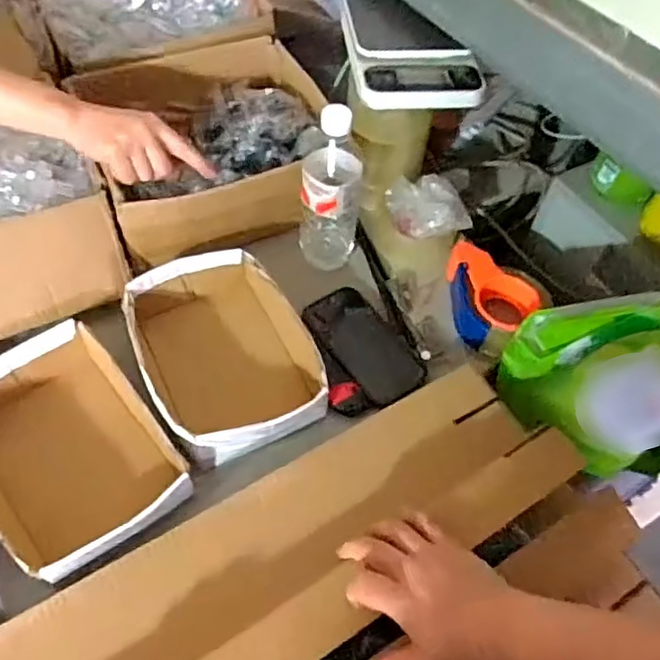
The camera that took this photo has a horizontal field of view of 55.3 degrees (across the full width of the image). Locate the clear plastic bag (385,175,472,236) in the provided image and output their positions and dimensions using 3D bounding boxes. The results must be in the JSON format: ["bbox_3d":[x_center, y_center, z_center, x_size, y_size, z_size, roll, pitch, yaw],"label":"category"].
[{"bbox_3d":[0.125,-0.159,0.839,0.123,0.071,0.065,32,59,18],"label":"clear plastic bag"}]

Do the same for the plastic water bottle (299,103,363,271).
[{"bbox_3d":[0.001,-0.166,0.763,0.072,0.222,0.064,3,55,-2],"label":"plastic water bottle"}]

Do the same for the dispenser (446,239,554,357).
[{"bbox_3d":[0.194,-0.041,0.793,0.103,0.057,0.142,-38,65,-25],"label":"dispenser"}]

